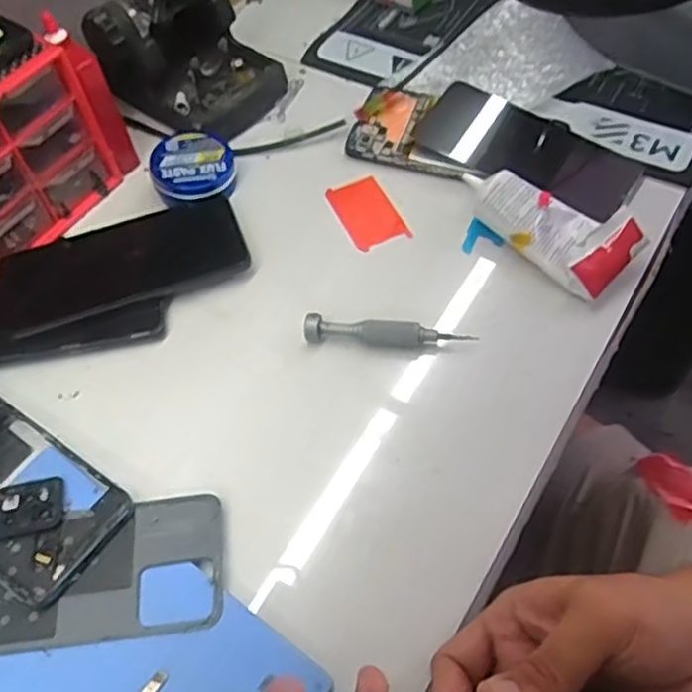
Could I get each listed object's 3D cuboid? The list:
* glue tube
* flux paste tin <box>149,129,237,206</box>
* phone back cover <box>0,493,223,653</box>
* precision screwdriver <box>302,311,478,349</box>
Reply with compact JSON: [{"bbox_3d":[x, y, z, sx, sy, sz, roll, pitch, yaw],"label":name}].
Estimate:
[{"bbox_3d":[0.134,-0.084,0.489,0.055,0.034,0.121,-41,64,-20],"label":"glue tube"},{"bbox_3d":[-0.116,-0.137,0.551,0.061,0.020,0.067,-2,58,3],"label":"flux paste tin"},{"bbox_3d":[-0.148,0.124,0.391,0.160,0.007,0.073,-7,57,-1],"label":"phone back cover"},{"bbox_3d":[0.026,-0.008,0.462,0.105,0.016,0.014,4,58,6],"label":"precision screwdriver"}]

